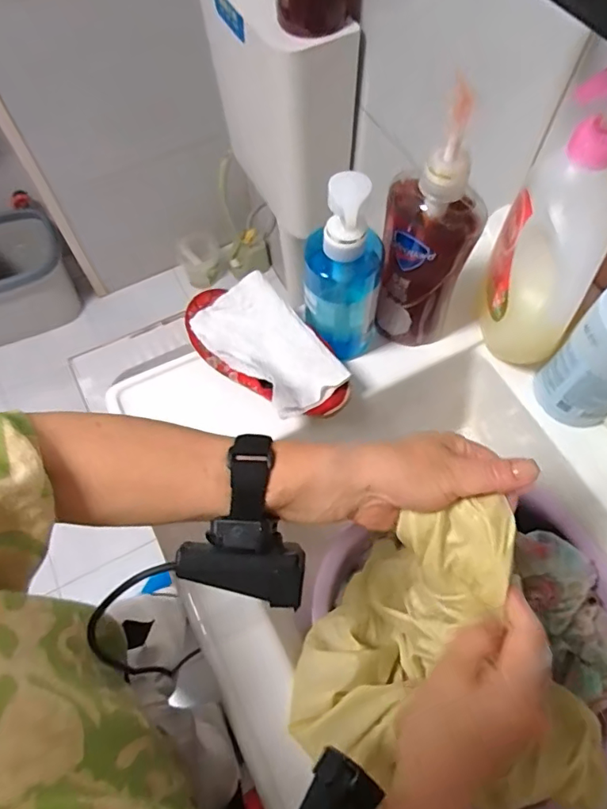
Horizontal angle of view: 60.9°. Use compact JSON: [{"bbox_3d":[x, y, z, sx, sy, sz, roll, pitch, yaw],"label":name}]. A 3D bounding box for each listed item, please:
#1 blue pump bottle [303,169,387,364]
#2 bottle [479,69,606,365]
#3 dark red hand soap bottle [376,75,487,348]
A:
[{"bbox_3d":[0.034,-0.116,0.455,0.065,0.194,0.054,-1,64,1],"label":"blue pump bottle"},{"bbox_3d":[0.213,-0.145,0.441,0.068,0.242,0.089,15,41,8],"label":"bottle"},{"bbox_3d":[0.105,-0.135,0.441,0.078,0.228,0.048,18,65,10],"label":"dark red hand soap bottle"}]

